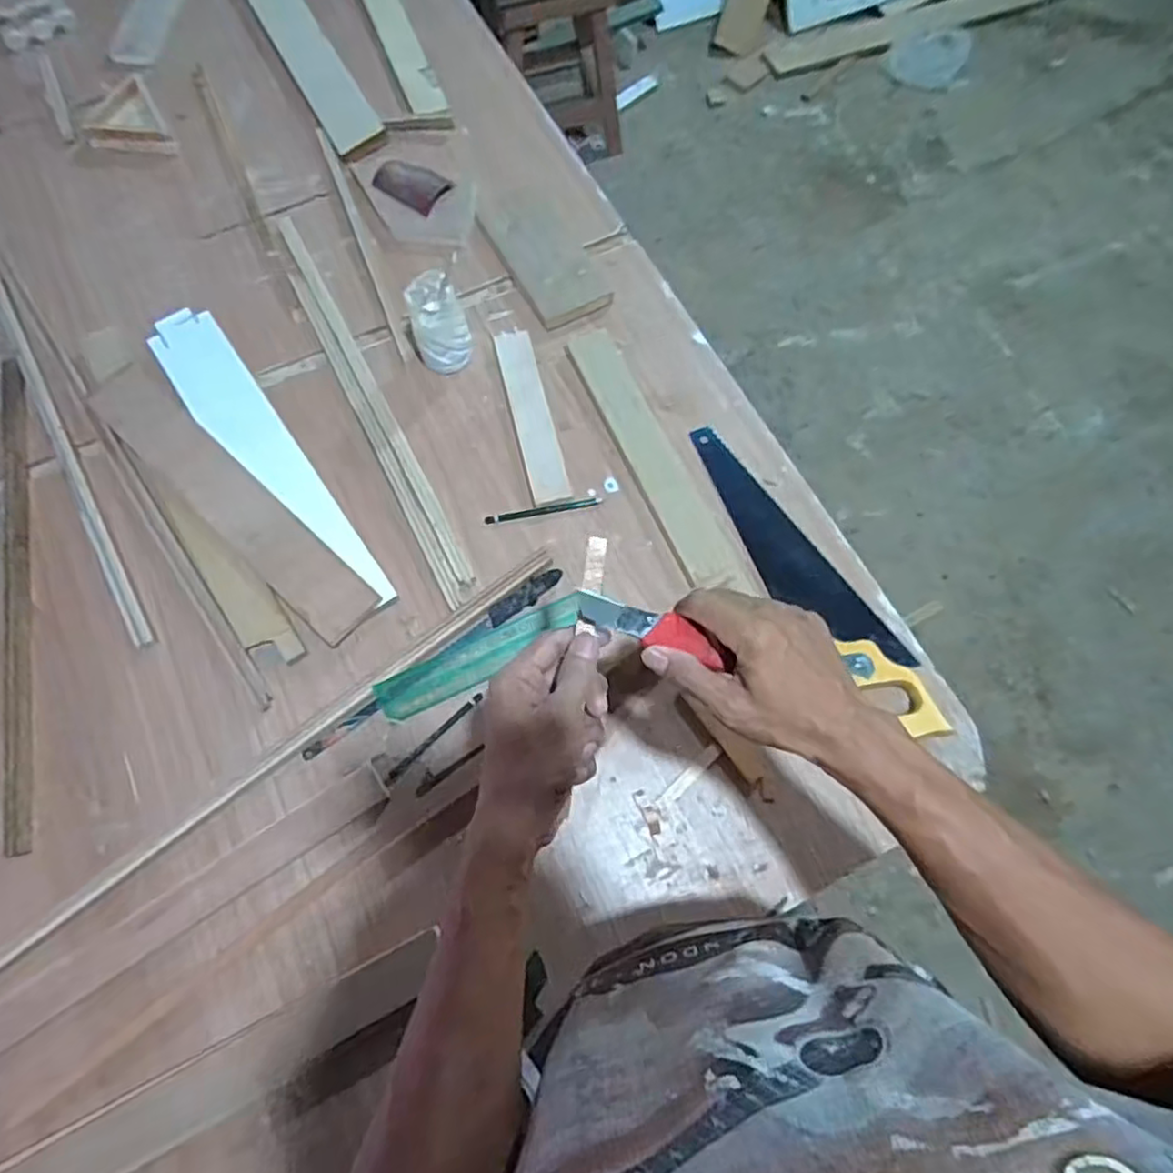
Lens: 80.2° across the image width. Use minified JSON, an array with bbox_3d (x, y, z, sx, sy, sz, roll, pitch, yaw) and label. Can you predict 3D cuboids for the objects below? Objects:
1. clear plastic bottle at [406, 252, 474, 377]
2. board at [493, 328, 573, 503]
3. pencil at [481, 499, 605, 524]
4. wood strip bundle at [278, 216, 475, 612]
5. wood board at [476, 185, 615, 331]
[{"bbox_3d":[-0.169,-0.307,0.807,0.063,0.095,0.064,-8,71,-3],"label":"clear plastic bottle"},{"bbox_3d":[-0.064,-0.202,0.814,0.046,0.012,0.223,-13,71,-5],"label":"board"},{"bbox_3d":[-0.049,-0.085,0.784,0.130,0.007,0.010,-11,71,-4],"label":"pencil"},{"bbox_3d":[-0.259,-0.223,0.820,0.039,0.012,0.549,-26,73,-9],"label":"wood strip bundle"},{"bbox_3d":[-0.053,-0.423,0.884,0.096,0.014,0.199,-28,73,-10],"label":"wood board"}]

